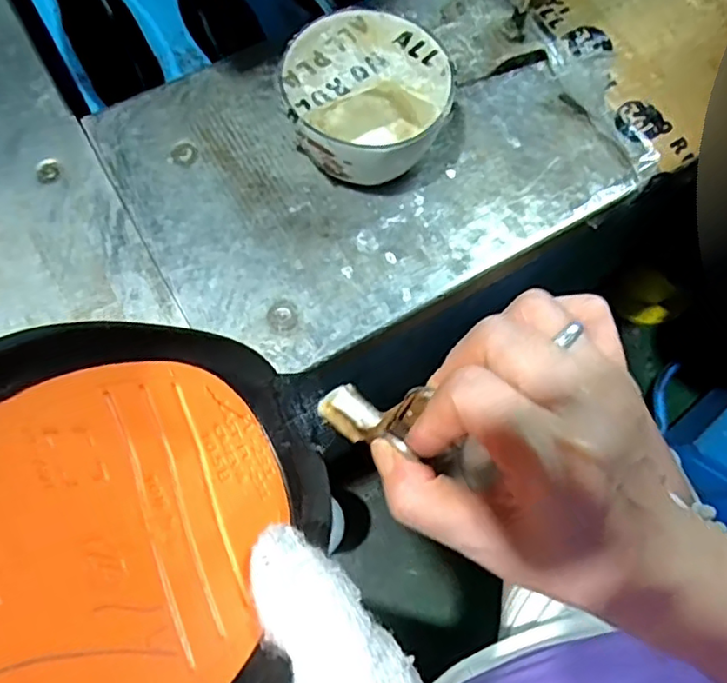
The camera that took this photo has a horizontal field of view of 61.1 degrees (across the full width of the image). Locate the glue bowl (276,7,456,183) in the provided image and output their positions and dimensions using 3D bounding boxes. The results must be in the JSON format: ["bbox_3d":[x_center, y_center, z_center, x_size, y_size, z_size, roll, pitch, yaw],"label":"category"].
[{"bbox_3d":[0.001,-0.153,0.411,0.102,0.062,0.106,1,70,-2],"label":"glue bowl"}]

